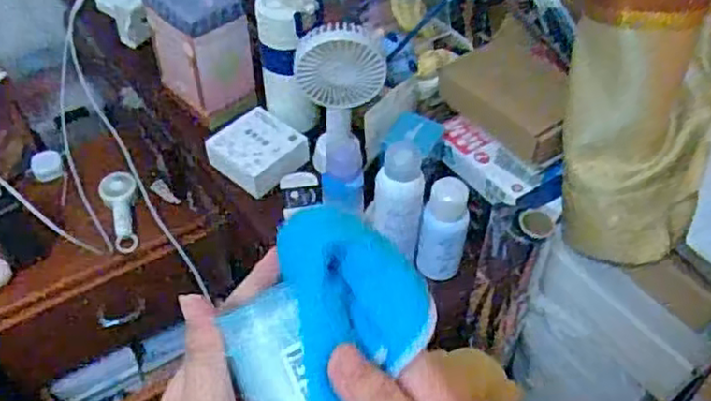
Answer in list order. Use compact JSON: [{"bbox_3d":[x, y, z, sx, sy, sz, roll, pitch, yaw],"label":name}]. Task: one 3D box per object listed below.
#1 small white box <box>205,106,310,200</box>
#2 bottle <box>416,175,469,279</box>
[{"bbox_3d":[-0.124,-0.060,0.877,0.105,0.038,0.101,32,55,25],"label":"small white box"},{"bbox_3d":[0.093,0.033,0.738,0.049,0.121,0.044,8,49,7],"label":"bottle"}]

